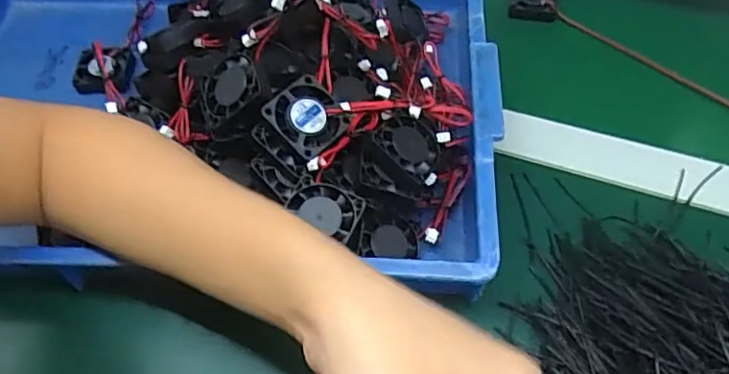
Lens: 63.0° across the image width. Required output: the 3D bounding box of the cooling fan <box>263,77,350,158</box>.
[{"bbox_3d":[-0.032,-0.040,0.338,0.040,0.006,0.038,47,65,-2],"label":"cooling fan"}]

